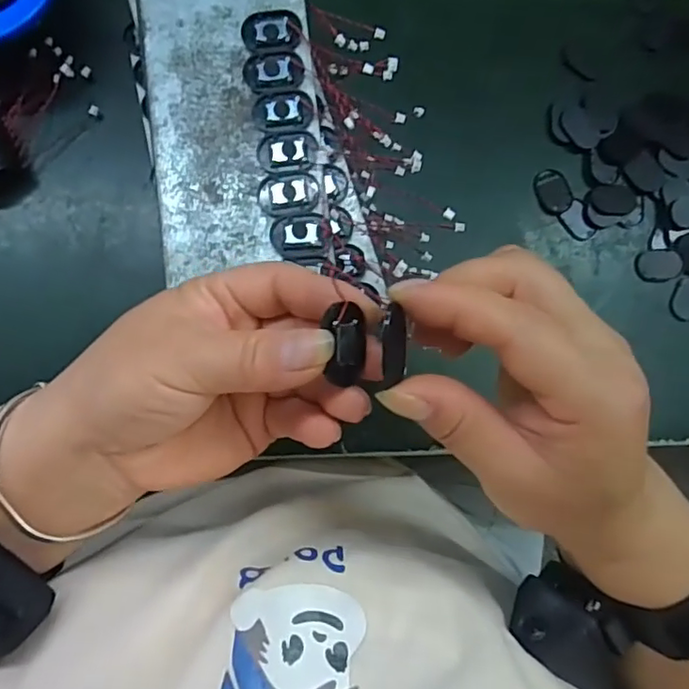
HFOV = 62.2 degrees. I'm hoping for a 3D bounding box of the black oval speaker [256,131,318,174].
[{"bbox_3d":[-0.027,-0.090,0.268,0.027,0.005,0.019,0,85,-6],"label":"black oval speaker"}]

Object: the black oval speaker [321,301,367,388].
[{"bbox_3d":[0.001,0.001,0.195,0.016,0.004,0.024,-3,97,-44],"label":"black oval speaker"}]

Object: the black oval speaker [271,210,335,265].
[{"bbox_3d":[-0.019,-0.049,0.264,0.028,0.005,0.024,1,85,-6],"label":"black oval speaker"}]

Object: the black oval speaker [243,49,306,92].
[{"bbox_3d":[-0.033,-0.130,0.271,0.028,0.005,0.019,-4,86,-7],"label":"black oval speaker"}]

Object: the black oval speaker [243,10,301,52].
[{"bbox_3d":[-0.034,-0.149,0.272,0.027,0.004,0.020,-1,85,-6],"label":"black oval speaker"}]

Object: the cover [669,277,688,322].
[{"bbox_3d":[0.216,-0.028,0.360,0.019,0.007,0.026,15,85,-5],"label":"cover"}]

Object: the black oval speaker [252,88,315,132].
[{"bbox_3d":[-0.029,-0.110,0.269,0.028,0.005,0.020,3,85,-6],"label":"black oval speaker"}]

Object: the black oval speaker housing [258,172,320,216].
[{"bbox_3d":[-0.026,-0.070,0.266,0.028,0.005,0.019,-3,86,-7],"label":"black oval speaker housing"}]

